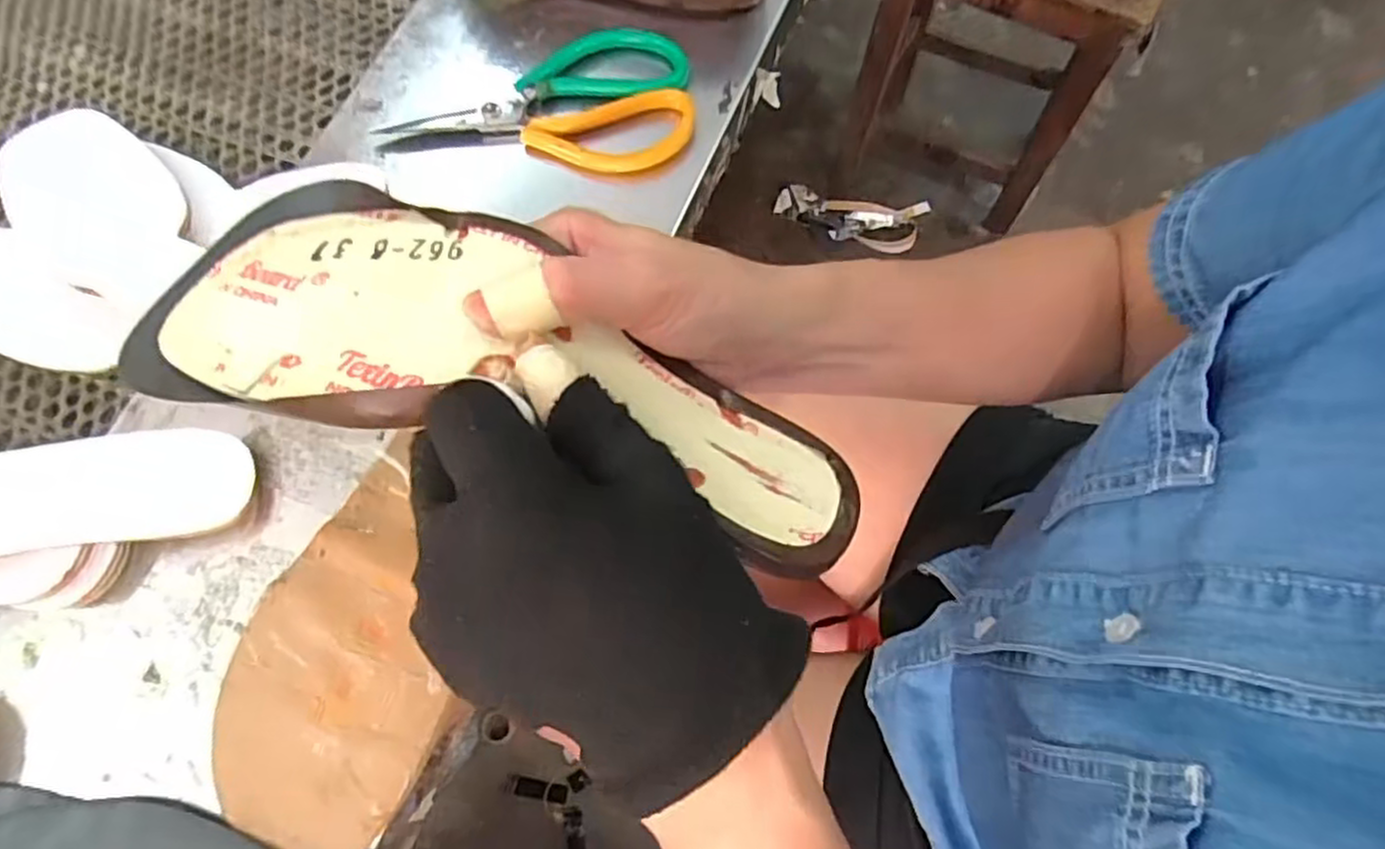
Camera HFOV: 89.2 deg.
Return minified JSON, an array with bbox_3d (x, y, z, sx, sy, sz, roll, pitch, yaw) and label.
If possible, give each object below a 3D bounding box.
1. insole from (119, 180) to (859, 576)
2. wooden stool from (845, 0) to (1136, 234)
[{"bbox_3d":[-0.050,-0.017,0.230,0.233,0.043,0.084,20,69,-11],"label":"insole"},{"bbox_3d":[0.411,-0.538,1.032,0.293,0.412,0.271,17,72,8],"label":"wooden stool"}]

